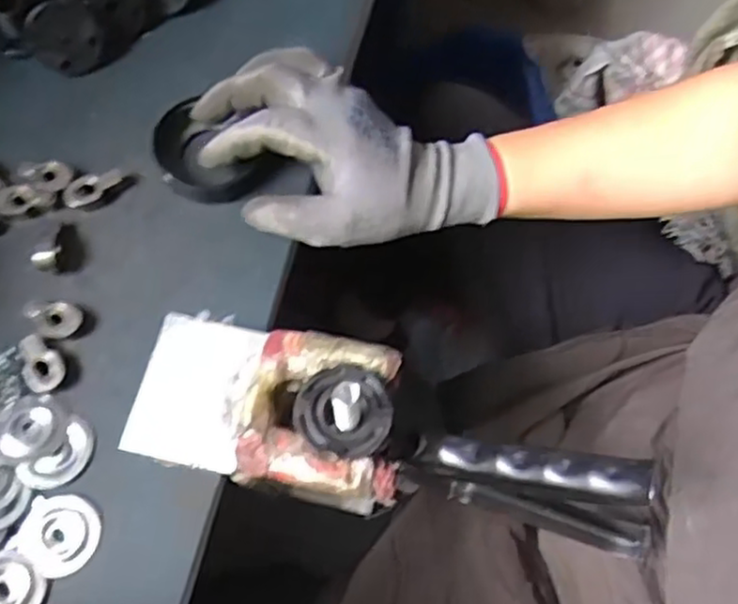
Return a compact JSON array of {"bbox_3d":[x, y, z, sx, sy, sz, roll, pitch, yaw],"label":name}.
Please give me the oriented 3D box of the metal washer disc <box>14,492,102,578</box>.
[{"bbox_3d":[-0.152,0.114,0.342,0.036,0.005,0.037,1,69,-2],"label":"metal washer disc"}]

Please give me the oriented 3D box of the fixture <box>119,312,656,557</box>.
[{"bbox_3d":[0.000,0.064,0.340,0.251,0.048,0.080,13,68,16],"label":"fixture"}]

